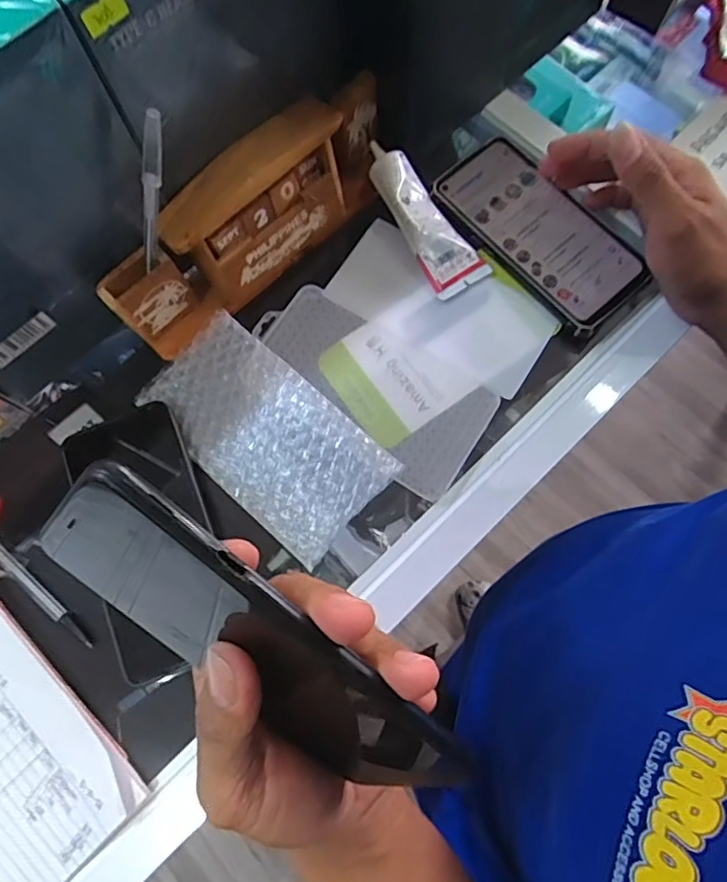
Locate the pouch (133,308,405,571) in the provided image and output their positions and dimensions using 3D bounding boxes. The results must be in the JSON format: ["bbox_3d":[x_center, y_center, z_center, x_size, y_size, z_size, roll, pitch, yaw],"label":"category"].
[{"bbox_3d":[-0.067,-0.007,0.392,0.169,0.014,0.089,41,80,12],"label":"pouch"}]

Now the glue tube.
[{"bbox_3d":[0.041,-0.165,0.424,0.041,0.029,0.120,-33,76,-7],"label":"glue tube"}]

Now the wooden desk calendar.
[{"bbox_3d":[-0.074,-0.159,0.399,0.225,0.079,0.049,-41,77,-9],"label":"wooden desk calendar"}]

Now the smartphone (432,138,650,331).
[{"bbox_3d":[0.126,-0.153,0.418,0.073,0.009,0.156,-36,74,-8],"label":"smartphone"}]

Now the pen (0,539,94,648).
[{"bbox_3d":[-0.239,0.076,0.384,0.151,0.017,0.011,40,79,12],"label":"pen"}]

